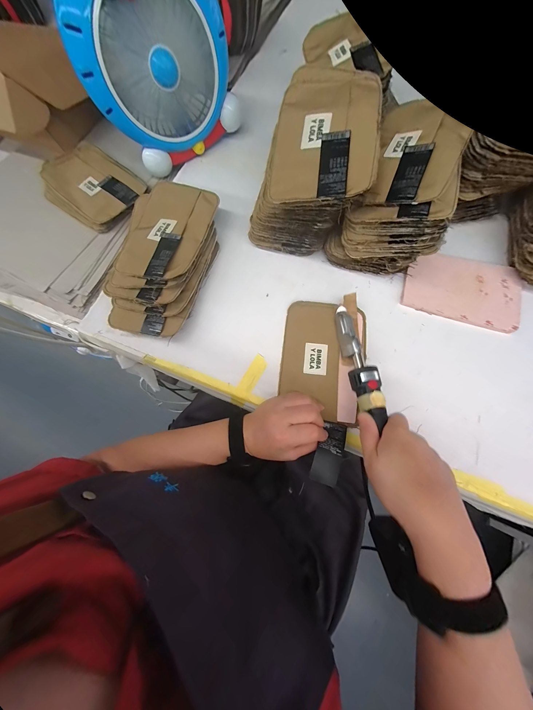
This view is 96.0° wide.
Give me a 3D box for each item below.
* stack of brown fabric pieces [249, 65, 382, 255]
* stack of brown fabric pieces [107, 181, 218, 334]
[{"bbox_3d":[0.071,-0.287,0.386,0.164,0.162,0.224,14,74,6],"label":"stack of brown fabric pieces"},{"bbox_3d":[-0.174,-0.168,0.415,0.149,0.053,0.274,7,74,4],"label":"stack of brown fabric pieces"}]

